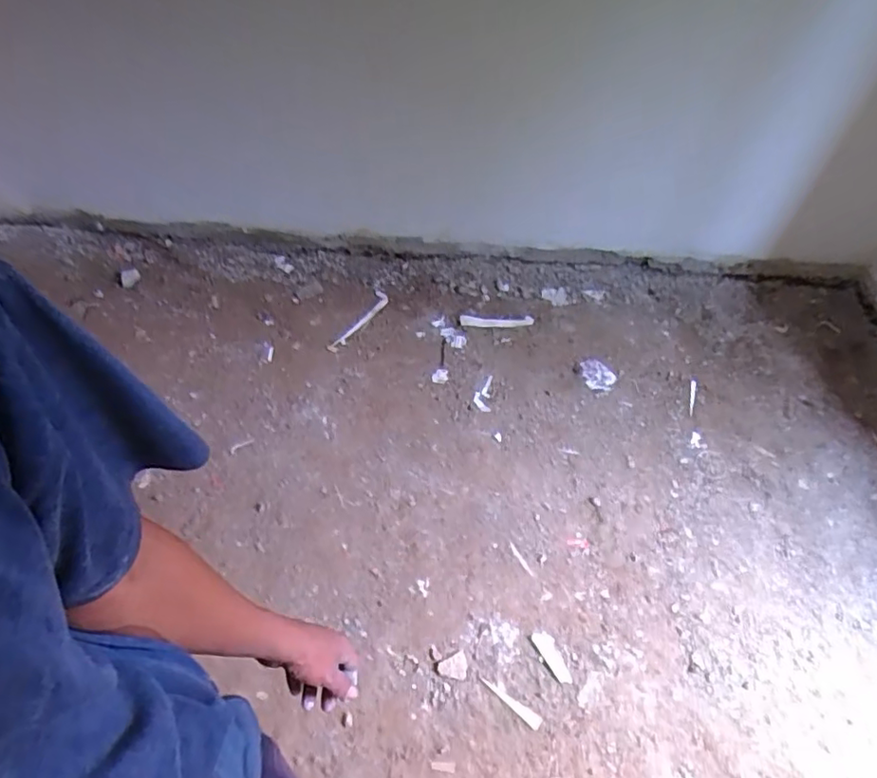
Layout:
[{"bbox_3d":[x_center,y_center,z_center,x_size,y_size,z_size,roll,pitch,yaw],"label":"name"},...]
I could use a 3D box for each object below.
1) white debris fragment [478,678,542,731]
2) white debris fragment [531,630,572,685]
[{"bbox_3d":[0.150,0.651,1.217,0.143,0.009,0.025,32,61,22],"label":"white debris fragment"},{"bbox_3d":[0.248,0.580,1.267,0.042,0.008,0.116,-25,58,-16],"label":"white debris fragment"}]

